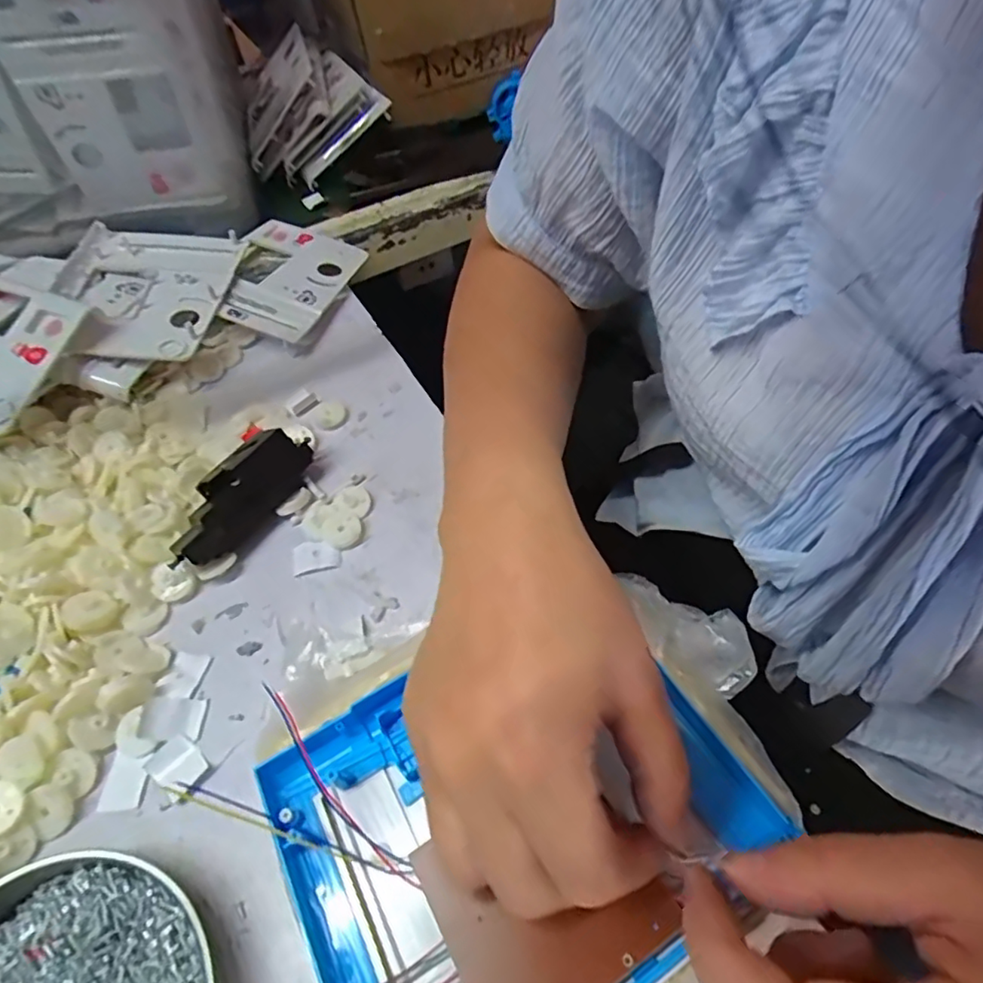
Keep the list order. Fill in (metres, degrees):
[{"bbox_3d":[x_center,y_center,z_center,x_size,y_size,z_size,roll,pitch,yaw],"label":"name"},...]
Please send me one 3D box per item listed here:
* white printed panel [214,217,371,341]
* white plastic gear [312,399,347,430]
[{"bbox_3d":[-0.175,-0.186,0.501,0.099,0.012,0.146,14,50,3],"label":"white printed panel"},{"bbox_3d":[-0.115,-0.056,0.415,0.023,0.004,0.027,-18,52,-8],"label":"white plastic gear"}]

